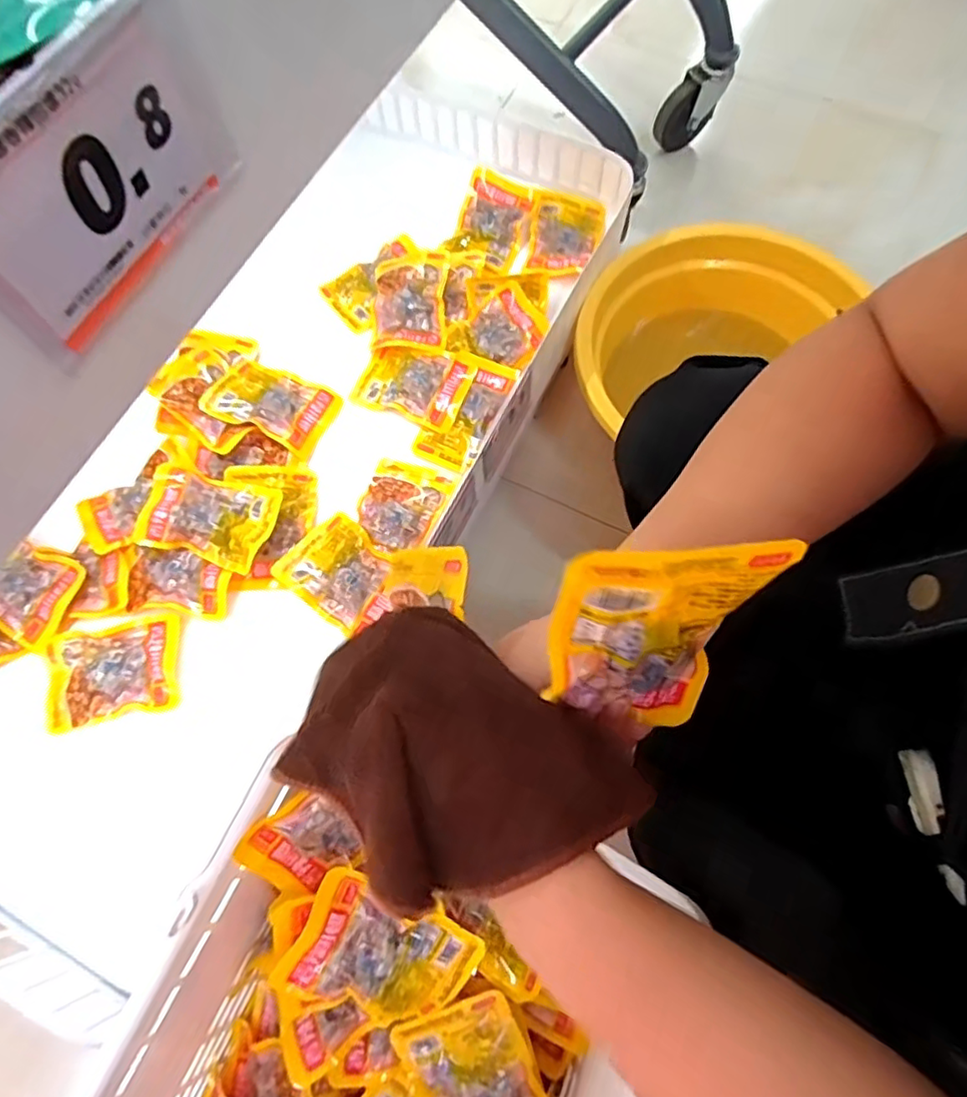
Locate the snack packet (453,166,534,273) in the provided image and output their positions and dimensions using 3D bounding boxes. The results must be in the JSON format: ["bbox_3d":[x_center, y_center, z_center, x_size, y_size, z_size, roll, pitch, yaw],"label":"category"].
[{"bbox_3d":[0.009,-0.379,0.711,0.078,0.025,0.106,23,86,3],"label":"snack packet"}]

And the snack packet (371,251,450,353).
[{"bbox_3d":[-0.080,-0.264,0.666,0.082,0.031,0.114,2,80,22],"label":"snack packet"}]

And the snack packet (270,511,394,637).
[{"bbox_3d":[-0.132,0.017,0.559,0.093,0.022,0.080,35,73,15],"label":"snack packet"}]

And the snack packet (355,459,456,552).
[{"bbox_3d":[-0.082,-0.044,0.590,0.078,0.019,0.091,24,71,11],"label":"snack packet"}]

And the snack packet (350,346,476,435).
[{"bbox_3d":[-0.073,-0.172,0.634,0.113,0.019,0.077,17,70,9],"label":"snack packet"}]

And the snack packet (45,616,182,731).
[{"bbox_3d":[-0.323,0.108,0.537,0.112,0.017,0.079,-12,68,-3],"label":"snack packet"}]

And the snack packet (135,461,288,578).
[{"bbox_3d":[-0.252,-0.028,0.567,0.119,0.029,0.078,12,69,7],"label":"snack packet"}]

